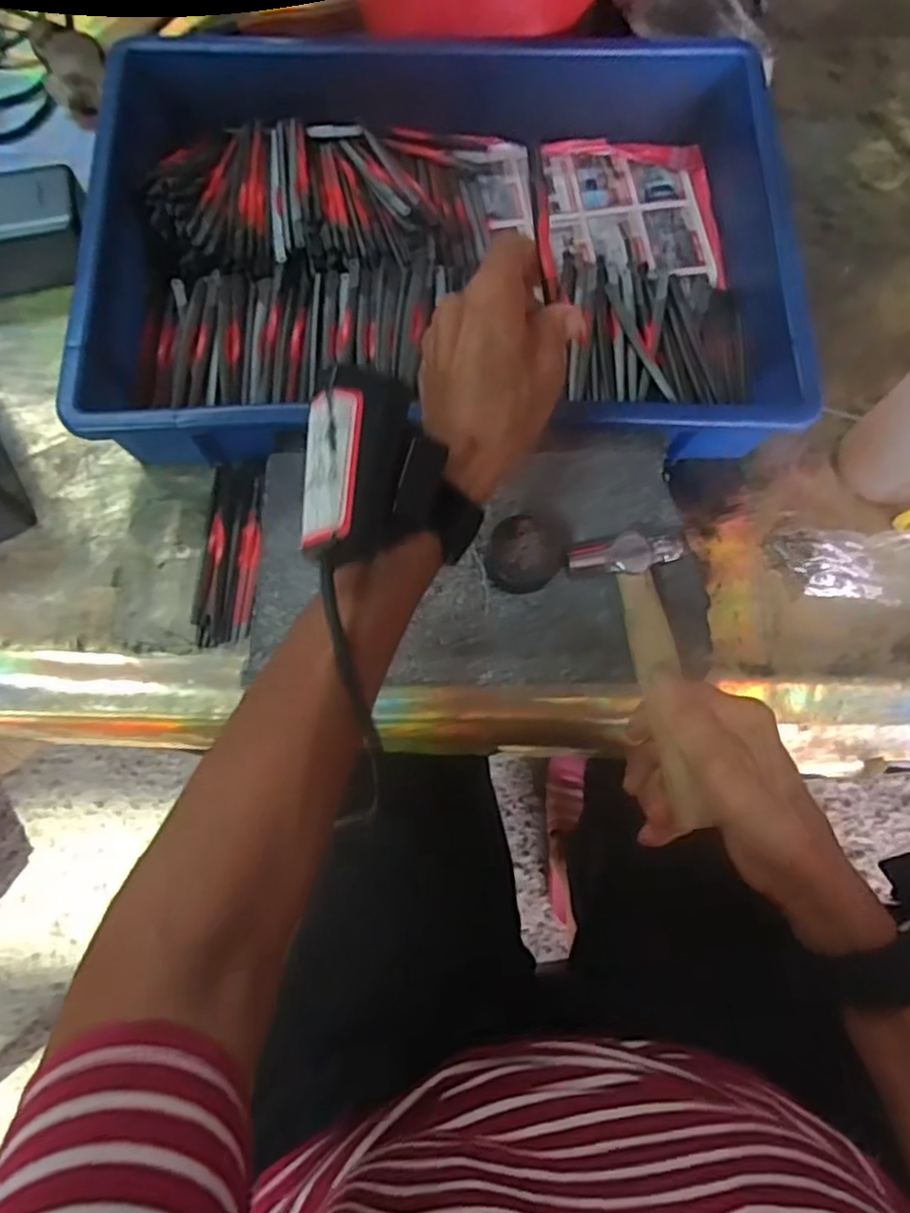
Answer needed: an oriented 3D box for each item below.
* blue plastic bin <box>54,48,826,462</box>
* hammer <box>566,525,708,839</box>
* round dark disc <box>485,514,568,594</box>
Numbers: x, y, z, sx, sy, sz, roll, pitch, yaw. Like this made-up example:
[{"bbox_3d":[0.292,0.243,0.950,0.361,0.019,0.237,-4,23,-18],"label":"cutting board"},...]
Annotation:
[{"bbox_3d":[-0.009,-0.232,0.460,0.419,0.074,0.288,0,77,-1],"label":"blue plastic bin"},{"bbox_3d":[0.101,0.035,0.361,0.059,0.023,0.150,-9,74,-3],"label":"hammer"},{"bbox_3d":[0.038,-0.028,0.377,0.041,0.024,0.041,0,74,-1],"label":"round dark disc"}]

